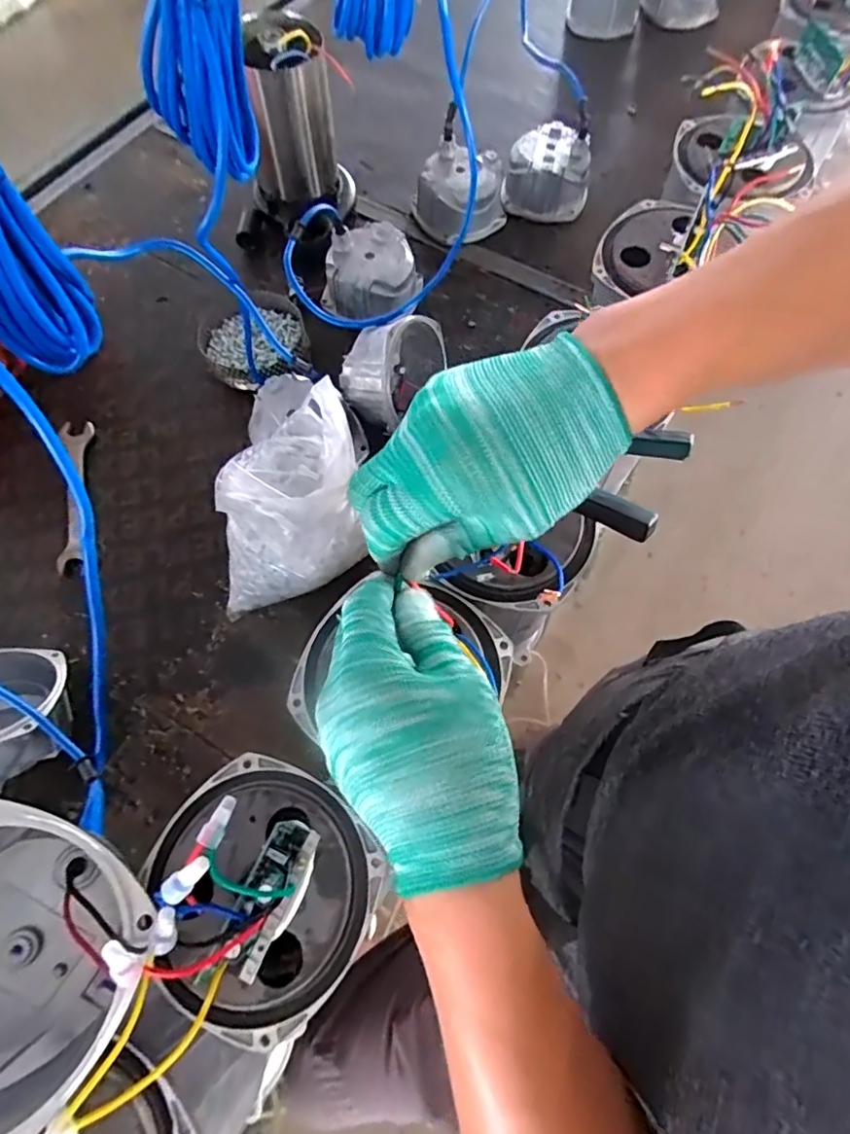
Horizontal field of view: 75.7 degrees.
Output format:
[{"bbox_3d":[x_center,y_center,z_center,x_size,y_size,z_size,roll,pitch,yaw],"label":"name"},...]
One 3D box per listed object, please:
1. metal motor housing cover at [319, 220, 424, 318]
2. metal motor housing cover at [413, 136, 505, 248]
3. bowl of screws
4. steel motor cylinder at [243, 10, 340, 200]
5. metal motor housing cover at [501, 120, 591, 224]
[{"bbox_3d":[-0.069,-0.397,0.757,0.114,0.076,0.125,34,73,14],"label":"metal motor housing cover"},{"bbox_3d":[0.051,-0.552,0.818,0.142,0.074,0.114,0,68,2],"label":"metal motor housing cover"},{"bbox_3d":[-0.237,-0.310,0.741,0.170,0.044,0.142,32,72,14],"label":"bowl of screws"},{"bbox_3d":[-0.186,-0.619,0.748,0.117,0.183,0.106,-10,68,-2],"label":"steel motor cylinder"},{"bbox_3d":[0.187,-0.604,0.834,0.128,0.070,0.115,9,68,5],"label":"metal motor housing cover"}]

